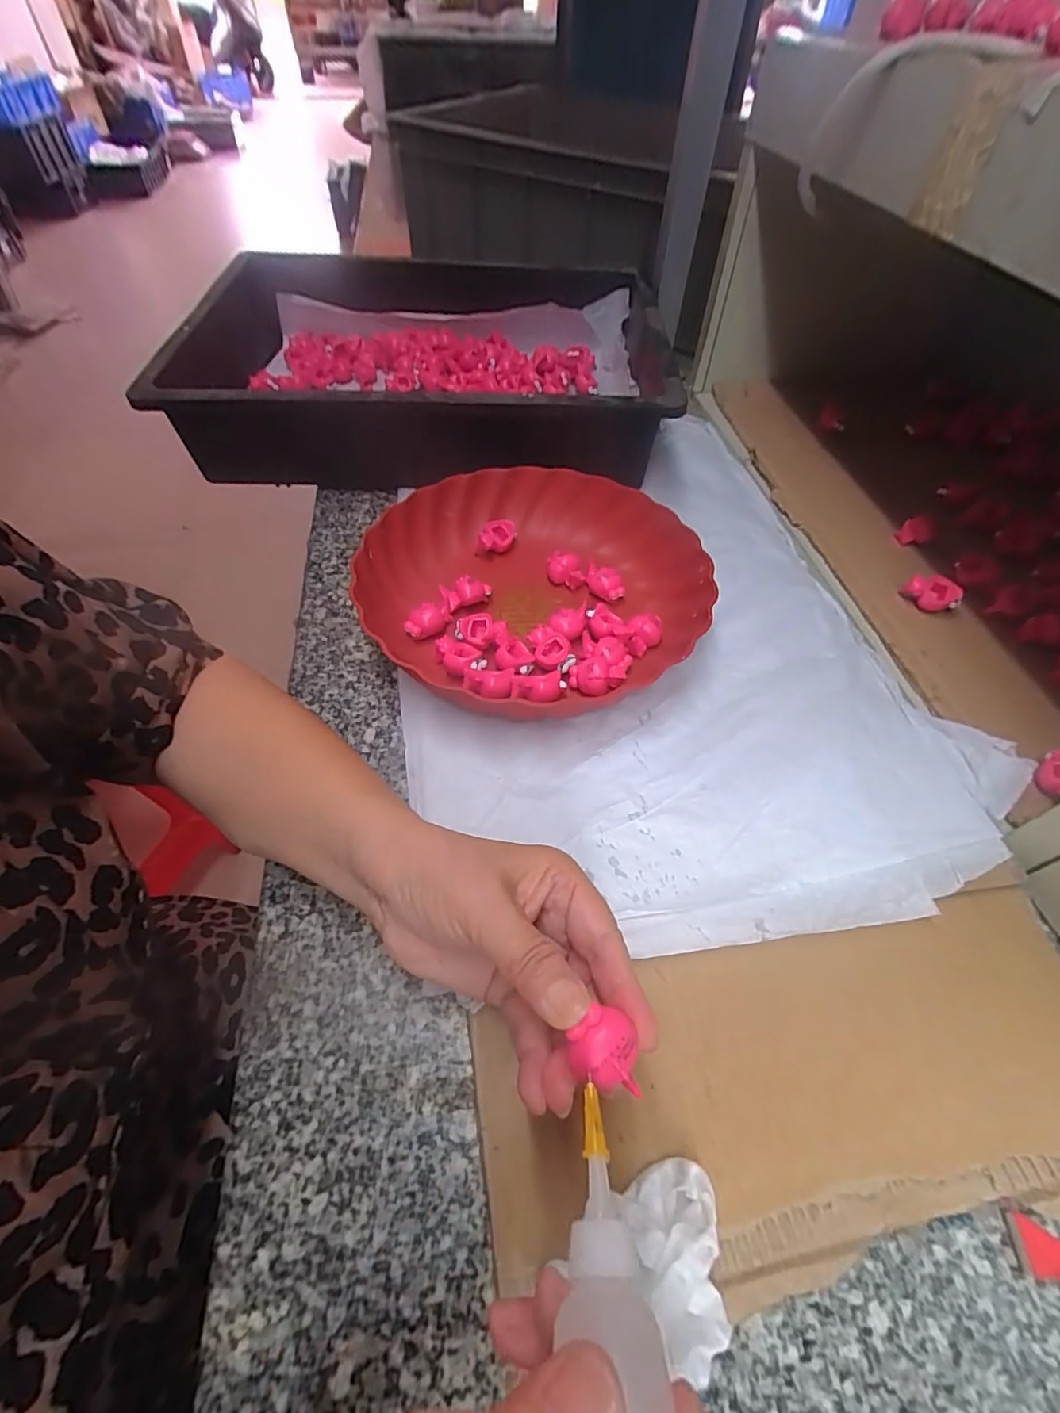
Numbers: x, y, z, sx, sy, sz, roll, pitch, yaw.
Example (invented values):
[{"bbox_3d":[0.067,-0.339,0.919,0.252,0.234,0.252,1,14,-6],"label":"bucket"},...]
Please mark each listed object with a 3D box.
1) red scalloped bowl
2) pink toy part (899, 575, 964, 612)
[{"bbox_3d":[0.005,-0.095,0.416,0.232,0.043,0.228,1,54,-1],"label":"red scalloped bowl"},{"bbox_3d":[0.307,-0.086,0.427,0.035,0.024,0.019,39,62,23],"label":"pink toy part"}]

